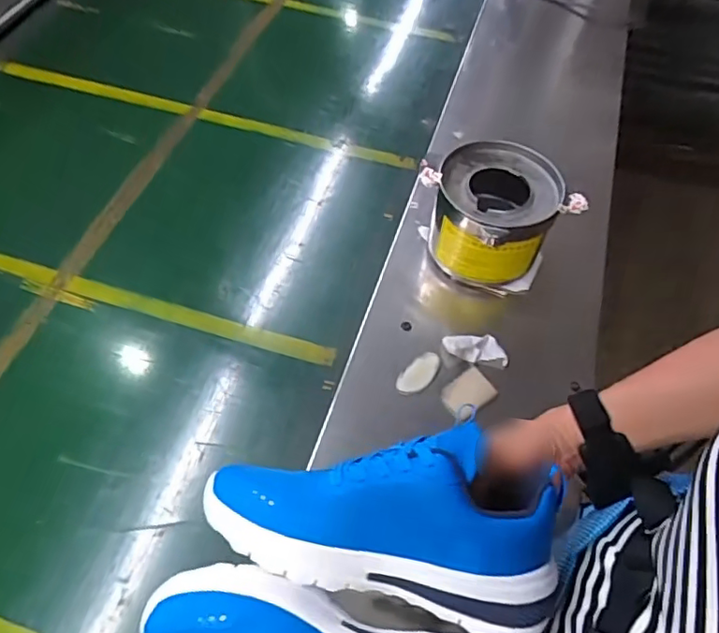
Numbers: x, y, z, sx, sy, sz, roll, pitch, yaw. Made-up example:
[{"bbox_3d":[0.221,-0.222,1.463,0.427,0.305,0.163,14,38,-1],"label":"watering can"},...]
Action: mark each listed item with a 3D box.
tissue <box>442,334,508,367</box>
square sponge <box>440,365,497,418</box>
[{"bbox_3d":[0.133,0.037,0.648,0.072,0.022,0.033,9,58,3],"label":"tissue"},{"bbox_3d":[0.119,0.085,0.618,0.058,0.015,0.040,-33,65,-21],"label":"square sponge"}]

